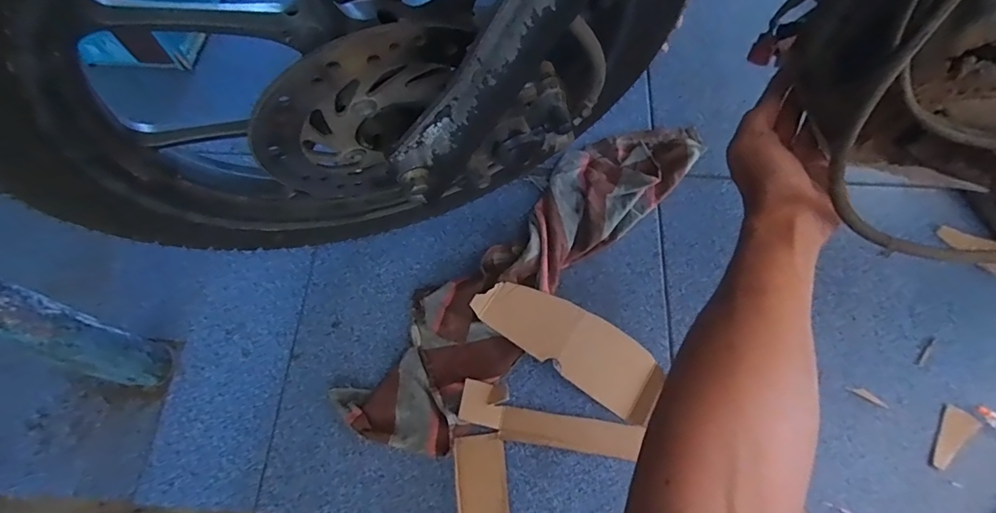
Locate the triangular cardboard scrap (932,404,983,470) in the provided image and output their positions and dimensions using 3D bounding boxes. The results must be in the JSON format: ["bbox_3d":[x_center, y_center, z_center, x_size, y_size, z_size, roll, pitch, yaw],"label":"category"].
[{"bbox_3d":[0.442,0.178,0.466,0.030,0.004,0.064,36,72,16],"label":"triangular cardboard scrap"}]

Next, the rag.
[{"bbox_3d":[0.041,0.002,0.534,0.120,0.034,0.497,39,72,16],"label":"rag"}]

